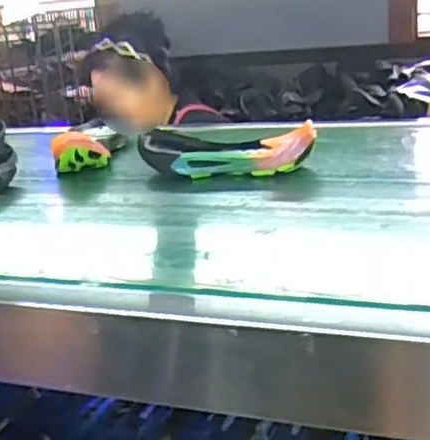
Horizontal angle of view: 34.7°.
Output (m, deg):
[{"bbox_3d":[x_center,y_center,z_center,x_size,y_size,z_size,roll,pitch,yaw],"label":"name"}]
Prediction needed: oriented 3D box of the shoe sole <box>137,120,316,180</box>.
[{"bbox_3d":[0.012,-0.097,0.930,0.250,0.054,0.115,0,19,13],"label":"shoe sole"}]

